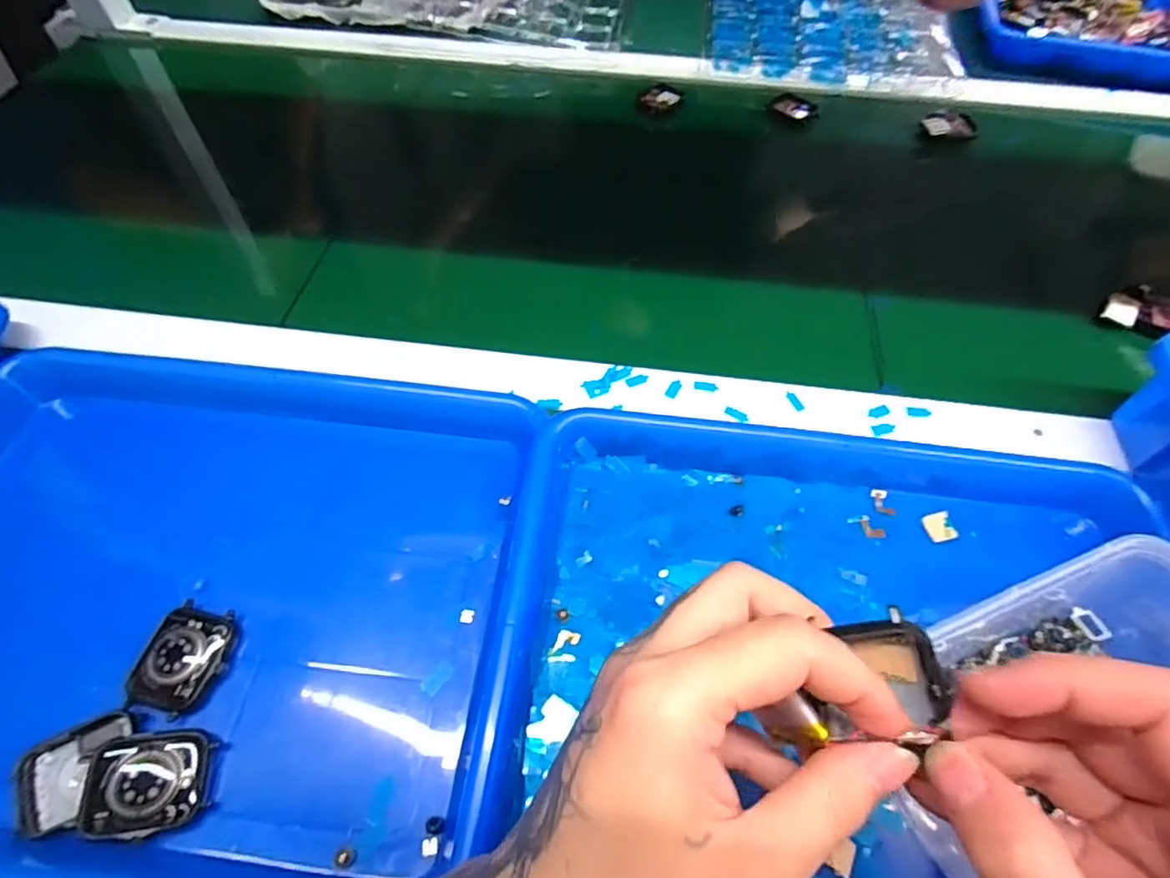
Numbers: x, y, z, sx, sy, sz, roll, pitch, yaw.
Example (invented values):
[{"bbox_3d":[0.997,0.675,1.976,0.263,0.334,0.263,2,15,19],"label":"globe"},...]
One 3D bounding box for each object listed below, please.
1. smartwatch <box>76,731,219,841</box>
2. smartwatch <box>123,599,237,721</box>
[{"bbox_3d":[-0.178,0.141,0.239,0.042,0.008,0.036,10,59,-23],"label":"smartwatch"},{"bbox_3d":[-0.186,0.101,0.271,0.035,0.013,0.047,8,57,4],"label":"smartwatch"}]

